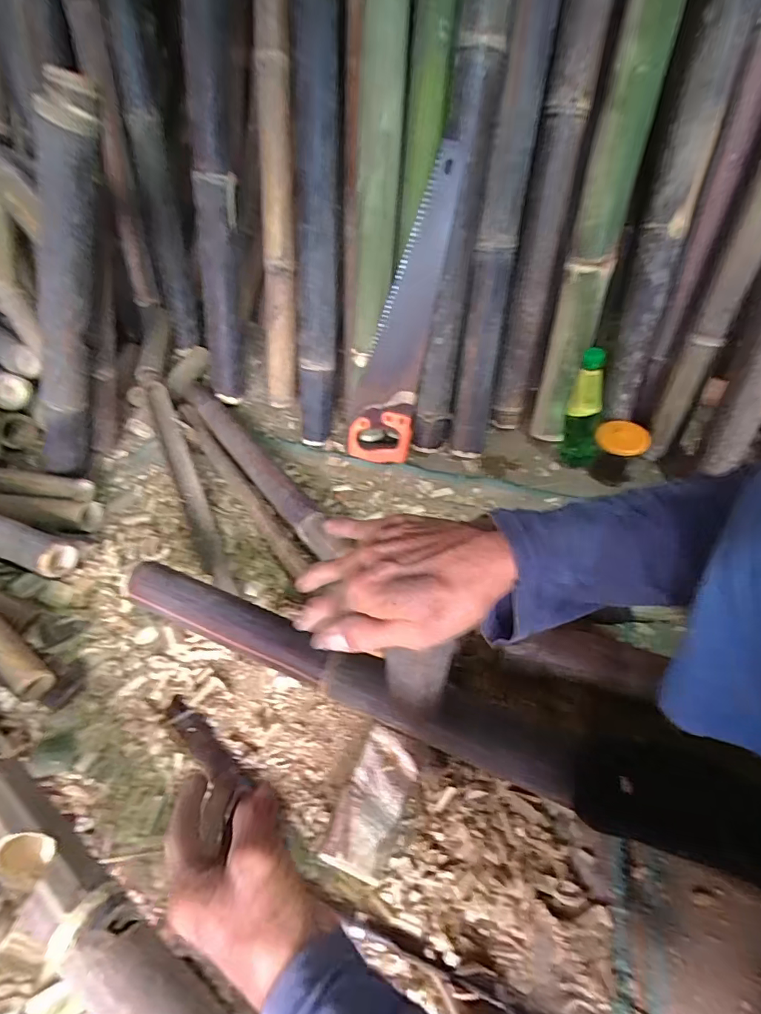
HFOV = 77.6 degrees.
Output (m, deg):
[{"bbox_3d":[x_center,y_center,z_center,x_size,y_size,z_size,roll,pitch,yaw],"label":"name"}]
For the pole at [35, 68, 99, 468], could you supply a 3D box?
[{"bbox_3d":[-0.513,-0.320,0.777,0.069,0.623,0.081,0,41,-34],"label":"pole"}]

